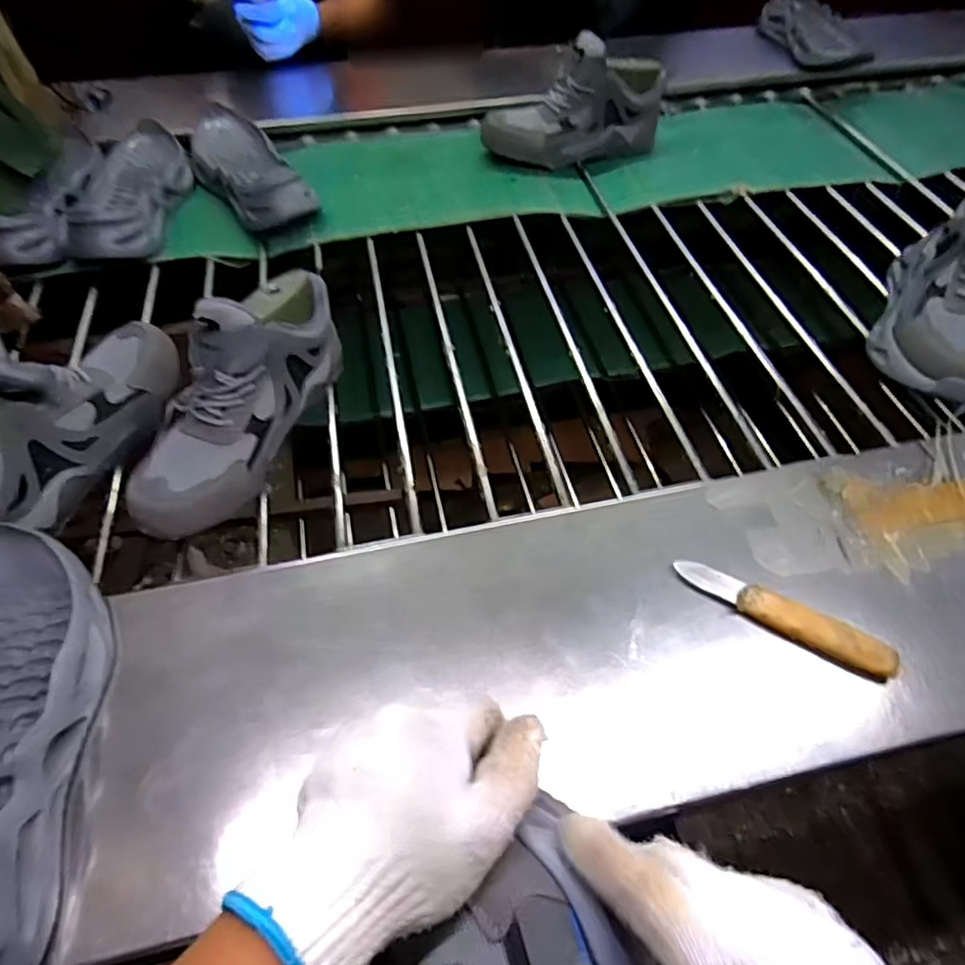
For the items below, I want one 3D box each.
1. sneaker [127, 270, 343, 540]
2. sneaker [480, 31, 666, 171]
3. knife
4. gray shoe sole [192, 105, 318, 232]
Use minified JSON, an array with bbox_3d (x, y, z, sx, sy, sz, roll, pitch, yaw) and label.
[{"bbox_3d":[-0.225,-0.083,0.559,0.093,0.150,0.287,20,69,13],"label":"sneaker"},{"bbox_3d":[0.142,-0.571,0.908,0.267,0.140,0.093,-11,55,-9],"label":"sneaker"},{"bbox_3d":[0.228,0.099,0.459,0.160,0.018,0.027,28,58,18],"label":"knife"},{"bbox_3d":[-0.366,-0.483,0.908,0.108,0.060,0.331,-28,59,-20],"label":"gray shoe sole"}]

